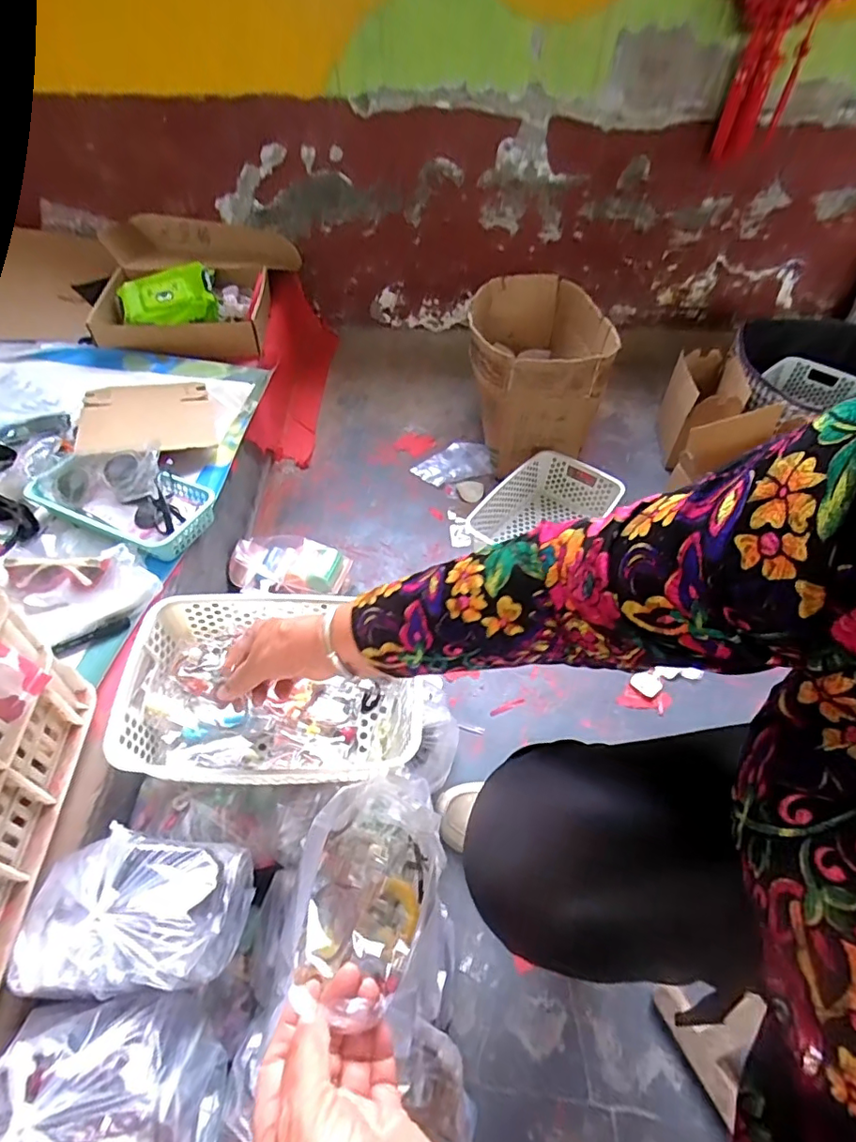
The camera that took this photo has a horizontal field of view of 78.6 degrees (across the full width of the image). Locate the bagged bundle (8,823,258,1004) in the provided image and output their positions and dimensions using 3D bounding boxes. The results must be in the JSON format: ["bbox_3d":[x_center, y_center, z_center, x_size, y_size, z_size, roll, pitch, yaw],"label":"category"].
[{"bbox_3d":[-0.252,0.289,0.445,0.176,0.076,0.112,2,49,1],"label":"bagged bundle"}]

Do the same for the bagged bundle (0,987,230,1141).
[{"bbox_3d":[-0.241,0.388,0.372,0.172,0.071,0.132,-4,50,-4],"label":"bagged bundle"}]

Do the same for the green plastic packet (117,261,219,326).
[{"bbox_3d":[-0.567,-0.593,1.145,0.195,0.035,0.141,-9,80,-4],"label":"green plastic packet"}]

